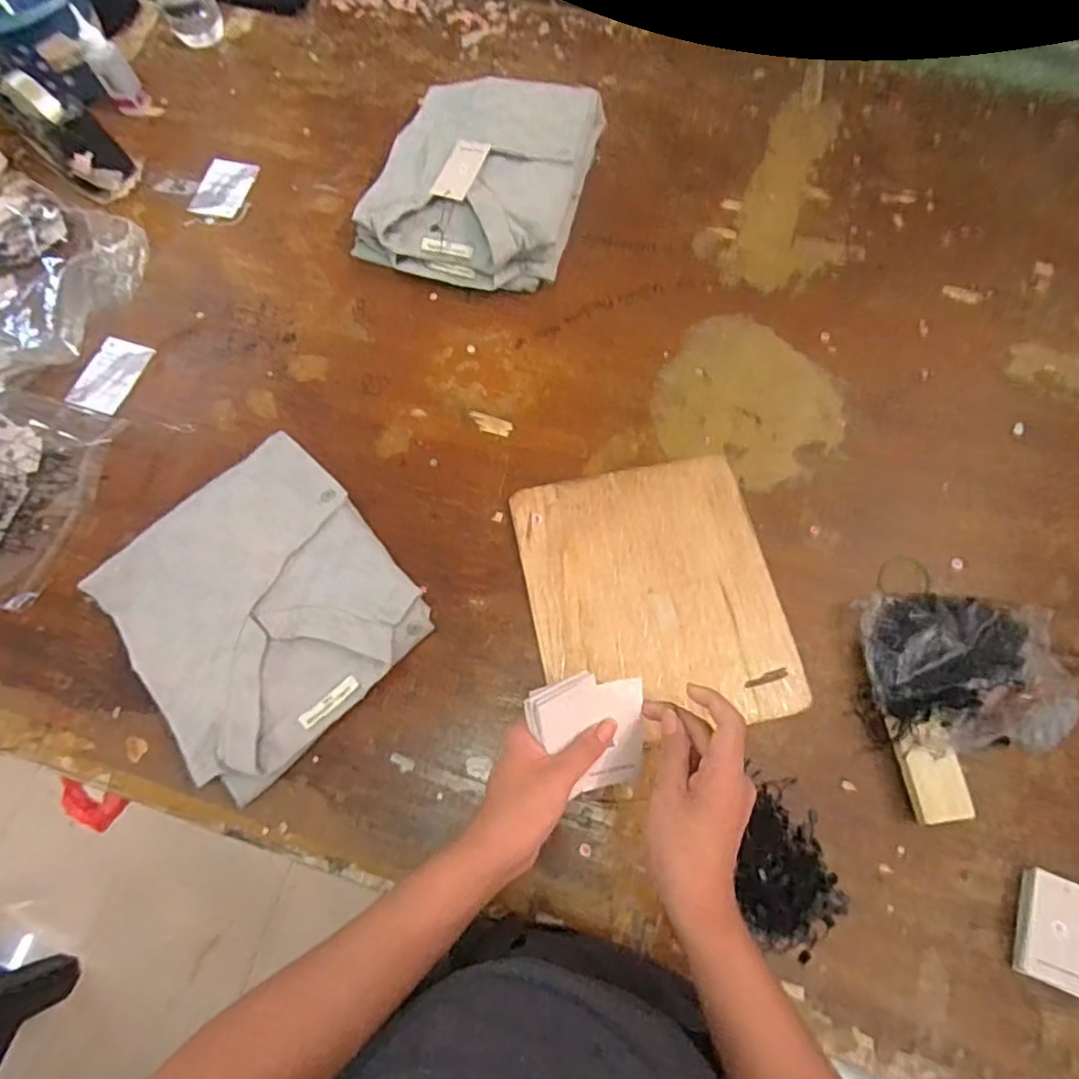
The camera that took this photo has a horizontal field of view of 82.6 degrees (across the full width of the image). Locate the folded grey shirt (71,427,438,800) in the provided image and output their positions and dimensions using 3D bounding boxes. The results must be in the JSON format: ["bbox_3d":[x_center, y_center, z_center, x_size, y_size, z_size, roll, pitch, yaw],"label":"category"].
[{"bbox_3d":[-0.282,0.069,0.628,0.262,0.055,0.282,-40,73,-11],"label":"folded grey shirt"}]

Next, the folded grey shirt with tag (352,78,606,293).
[{"bbox_3d":[-0.074,-0.462,0.789,0.266,0.098,0.279,21,73,10],"label":"folded grey shirt with tag"}]

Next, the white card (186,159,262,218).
[{"bbox_3d":[-0.448,-0.500,0.871,0.072,0.009,0.094,16,77,1],"label":"white card"}]

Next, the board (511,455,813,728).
[{"bbox_3d":[0.118,0.054,0.641,0.249,0.010,0.277,-12,70,-1],"label":"board"}]

